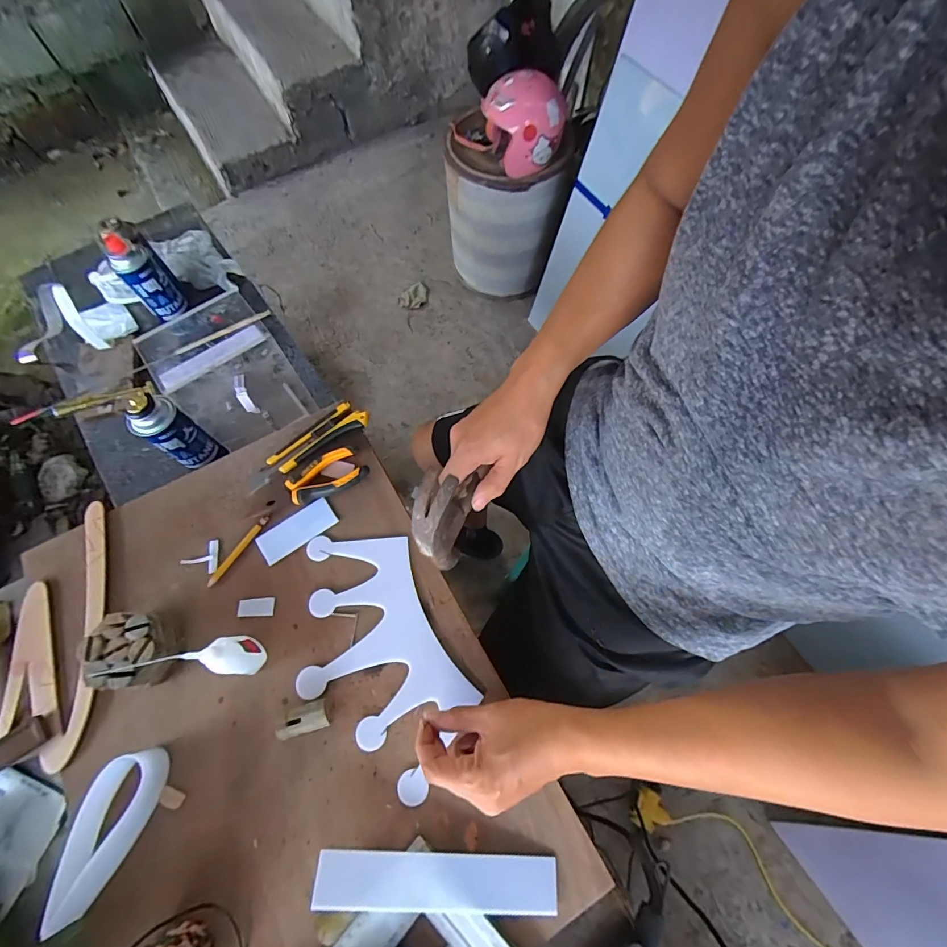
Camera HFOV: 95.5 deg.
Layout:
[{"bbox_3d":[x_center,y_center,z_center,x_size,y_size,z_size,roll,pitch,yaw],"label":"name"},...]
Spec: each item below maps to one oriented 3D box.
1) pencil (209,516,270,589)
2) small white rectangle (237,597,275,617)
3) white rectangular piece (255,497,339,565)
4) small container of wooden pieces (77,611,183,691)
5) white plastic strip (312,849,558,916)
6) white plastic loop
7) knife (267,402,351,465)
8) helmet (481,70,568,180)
[{"bbox_3d":[-0.277,0.088,0.506,0.011,0.005,0.096,32,72,11],"label":"pencil"},{"bbox_3d":[-0.247,0.151,0.486,0.039,0.004,0.020,-3,68,-2],"label":"small white rectangle"},{"bbox_3d":[-0.215,0.067,0.521,0.093,0.008,0.039,-33,72,-12],"label":"white rectangular piece"},{"bbox_3d":[-0.351,0.182,0.448,0.082,0.051,0.070,-2,68,-1],"label":"small container of wooden pieces"},{"bbox_3d":[-0.031,0.359,0.378,0.207,0.008,0.042,6,61,-5],"label":"white plastic strip"},{"bbox_3d":[-0.335,0.328,0.391,0.041,0.053,0.129,20,70,7],"label":"white plastic loop"},{"bbox_3d":[-0.211,-0.052,0.555,0.123,0.014,0.015,-38,73,-14],"label":"knife"},{"bbox_3d":[0.146,-0.983,1.203,0.205,0.170,0.164,-16,67,-8],"label":"helmet"}]

